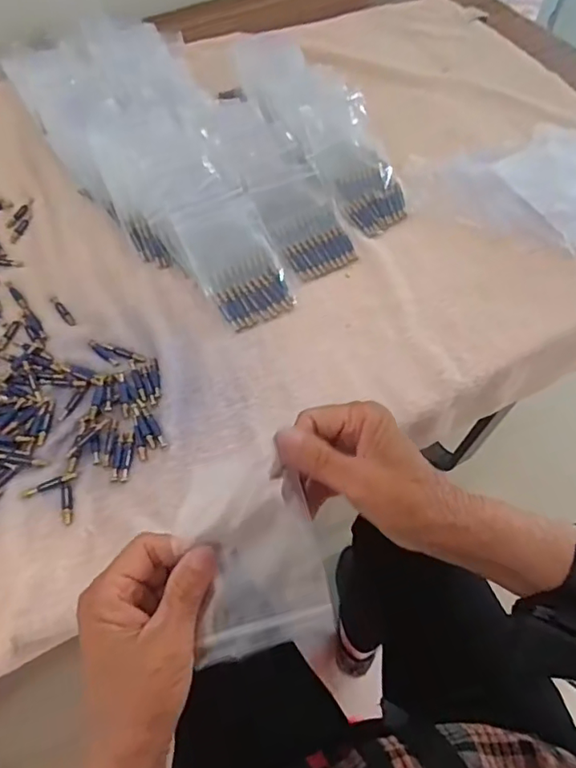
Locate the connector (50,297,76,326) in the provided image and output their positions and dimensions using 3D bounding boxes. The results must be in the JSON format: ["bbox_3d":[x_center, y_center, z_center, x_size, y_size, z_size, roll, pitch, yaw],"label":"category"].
[{"bbox_3d":[-0.202,-0.066,0.469,0.008,0.004,0.041,-34,66,-19],"label":"connector"}]

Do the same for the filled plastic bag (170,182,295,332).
[{"bbox_3d":[-0.050,-0.120,0.479,0.081,0.016,0.140,-26,85,-23],"label":"filled plastic bag"}]

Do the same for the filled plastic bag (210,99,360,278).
[{"bbox_3d":[-0.006,-0.198,0.513,0.075,0.015,0.206,-27,83,-16],"label":"filled plastic bag"}]

